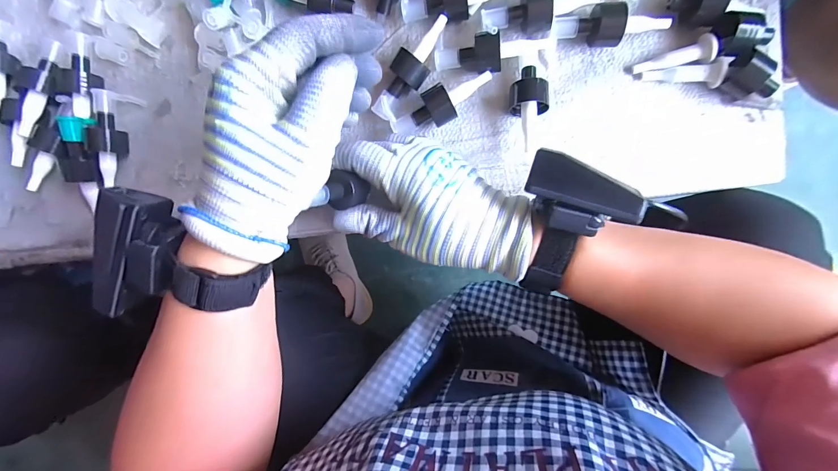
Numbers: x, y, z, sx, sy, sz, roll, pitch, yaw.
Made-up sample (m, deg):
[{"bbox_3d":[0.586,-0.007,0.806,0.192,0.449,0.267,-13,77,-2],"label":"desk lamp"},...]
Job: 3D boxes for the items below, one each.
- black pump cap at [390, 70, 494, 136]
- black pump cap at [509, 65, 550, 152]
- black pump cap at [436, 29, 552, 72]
[{"bbox_3d":[0.019,-0.108,0.295,0.088,0.024,0.027,-30,87,4],"label":"black pump cap"},{"bbox_3d":[0.090,-0.104,0.291,0.030,0.023,0.065,-5,89,5],"label":"black pump cap"},{"bbox_3d":[0.059,-0.146,0.285,0.090,0.029,0.026,-1,90,5],"label":"black pump cap"}]

